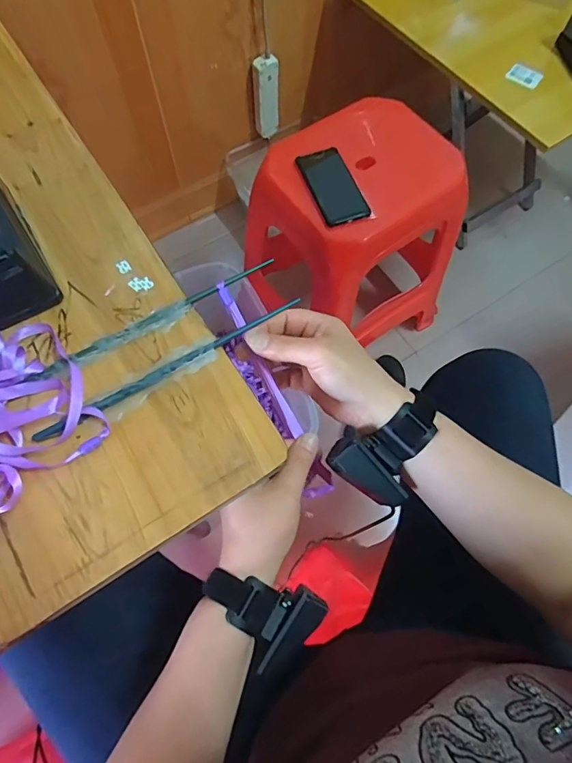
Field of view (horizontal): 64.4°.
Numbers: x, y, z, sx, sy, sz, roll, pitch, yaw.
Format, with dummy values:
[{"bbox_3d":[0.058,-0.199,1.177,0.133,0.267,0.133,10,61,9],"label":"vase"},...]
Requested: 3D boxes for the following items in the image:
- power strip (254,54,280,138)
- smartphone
[{"bbox_3d":[-0.043,-0.689,1.105,0.055,0.183,0.034,-1,68,-1],"label":"power strip"},{"bbox_3d":[0.078,-0.326,0.752,0.080,0.014,0.160,-18,70,-8],"label":"smartphone"}]

